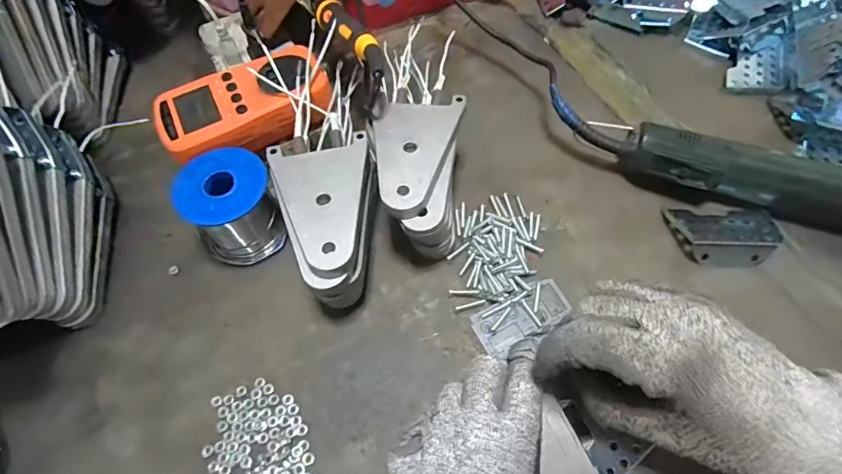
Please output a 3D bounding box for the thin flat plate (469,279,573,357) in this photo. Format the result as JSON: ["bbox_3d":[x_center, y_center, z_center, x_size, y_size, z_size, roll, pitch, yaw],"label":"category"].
[{"bbox_3d":[0.071,0.054,0.312,0.067,0.004,0.031,-24,61,-12],"label":"thin flat plate"}]

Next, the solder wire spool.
[{"bbox_3d":[-0.137,-0.022,0.330,0.065,0.063,0.059,-21,61,-9],"label":"solder wire spool"}]

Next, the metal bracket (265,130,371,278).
[{"bbox_3d":[-0.061,-0.023,0.291,0.064,0.010,0.098,-12,60,-4],"label":"metal bracket"}]

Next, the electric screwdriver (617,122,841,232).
[{"bbox_3d":[0.284,-0.036,0.335,0.257,0.041,0.035,14,62,11],"label":"electric screwdriver"}]

